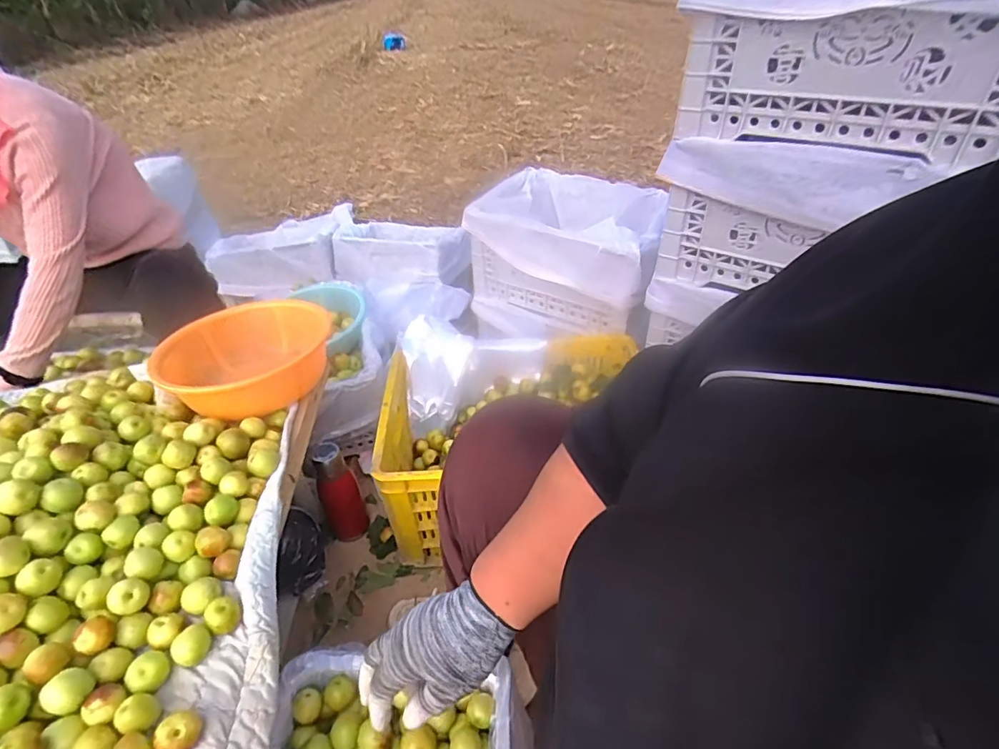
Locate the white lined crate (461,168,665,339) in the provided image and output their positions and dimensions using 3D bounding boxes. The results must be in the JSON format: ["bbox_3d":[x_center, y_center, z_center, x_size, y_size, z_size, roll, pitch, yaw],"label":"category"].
[{"bbox_3d":[0.169,-0.266,1.222,0.418,0.308,0.278,19,44,27],"label":"white lined crate"}]

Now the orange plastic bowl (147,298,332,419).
[{"bbox_3d":[-0.423,-0.017,0.849,0.252,0.108,0.219,2,38,7],"label":"orange plastic bowl"}]

